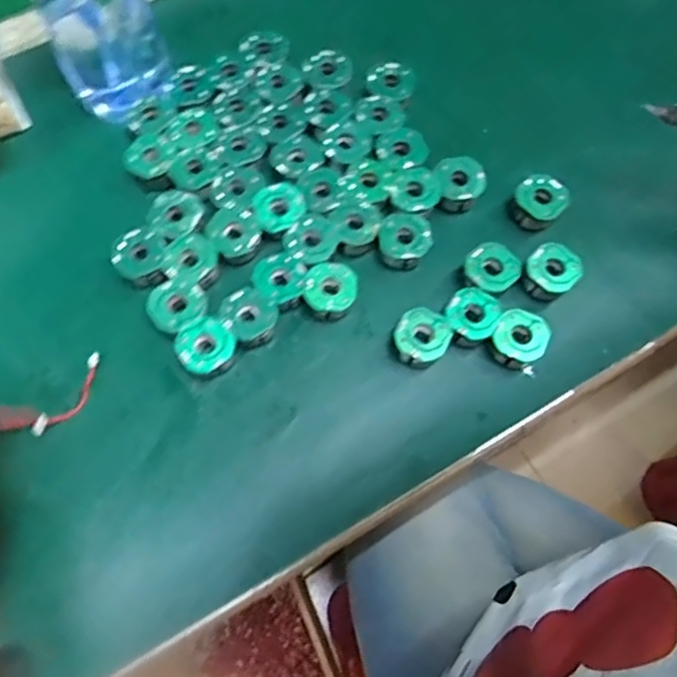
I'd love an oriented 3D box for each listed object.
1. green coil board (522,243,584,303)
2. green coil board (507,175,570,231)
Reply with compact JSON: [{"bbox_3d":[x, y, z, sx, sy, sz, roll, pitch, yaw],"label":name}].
[{"bbox_3d":[0.130,-0.039,0.391,0.030,0.024,0.030,38,73,10],"label":"green coil board"},{"bbox_3d":[0.128,-0.087,0.408,0.030,0.026,0.031,43,74,11],"label":"green coil board"}]

